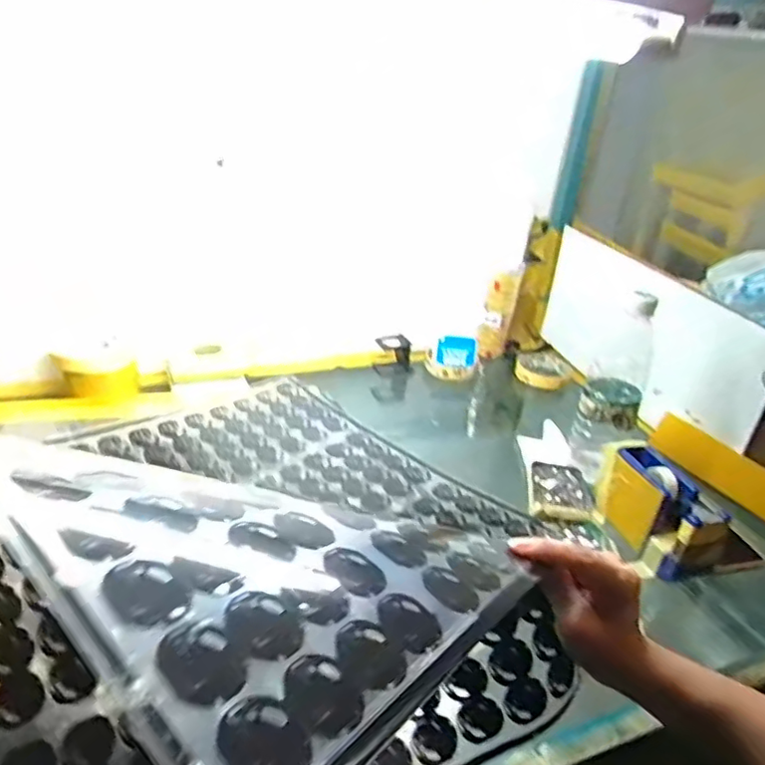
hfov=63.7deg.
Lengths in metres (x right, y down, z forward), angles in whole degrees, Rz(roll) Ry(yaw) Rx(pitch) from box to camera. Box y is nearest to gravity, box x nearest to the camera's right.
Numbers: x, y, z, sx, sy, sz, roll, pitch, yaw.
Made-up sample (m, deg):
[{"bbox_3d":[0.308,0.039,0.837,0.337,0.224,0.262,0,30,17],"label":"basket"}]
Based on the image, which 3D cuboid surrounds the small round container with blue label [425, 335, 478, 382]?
[{"bbox_3d":[0.104,-0.037,0.928,0.079,0.052,0.053,10,28,8],"label":"small round container with blue label"}]

